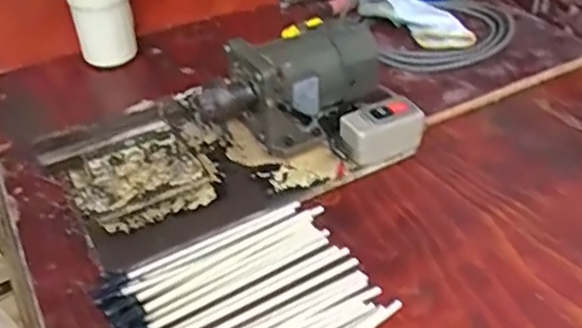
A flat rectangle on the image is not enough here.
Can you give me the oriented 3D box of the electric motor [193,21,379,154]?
[{"bbox_3d":[0.000,-0.081,0.685,0.210,0.106,0.097,-18,39,-17],"label":"electric motor"}]

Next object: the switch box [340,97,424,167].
[{"bbox_3d":[0.094,-0.034,0.659,0.084,0.053,0.043,-18,39,-17],"label":"switch box"}]

